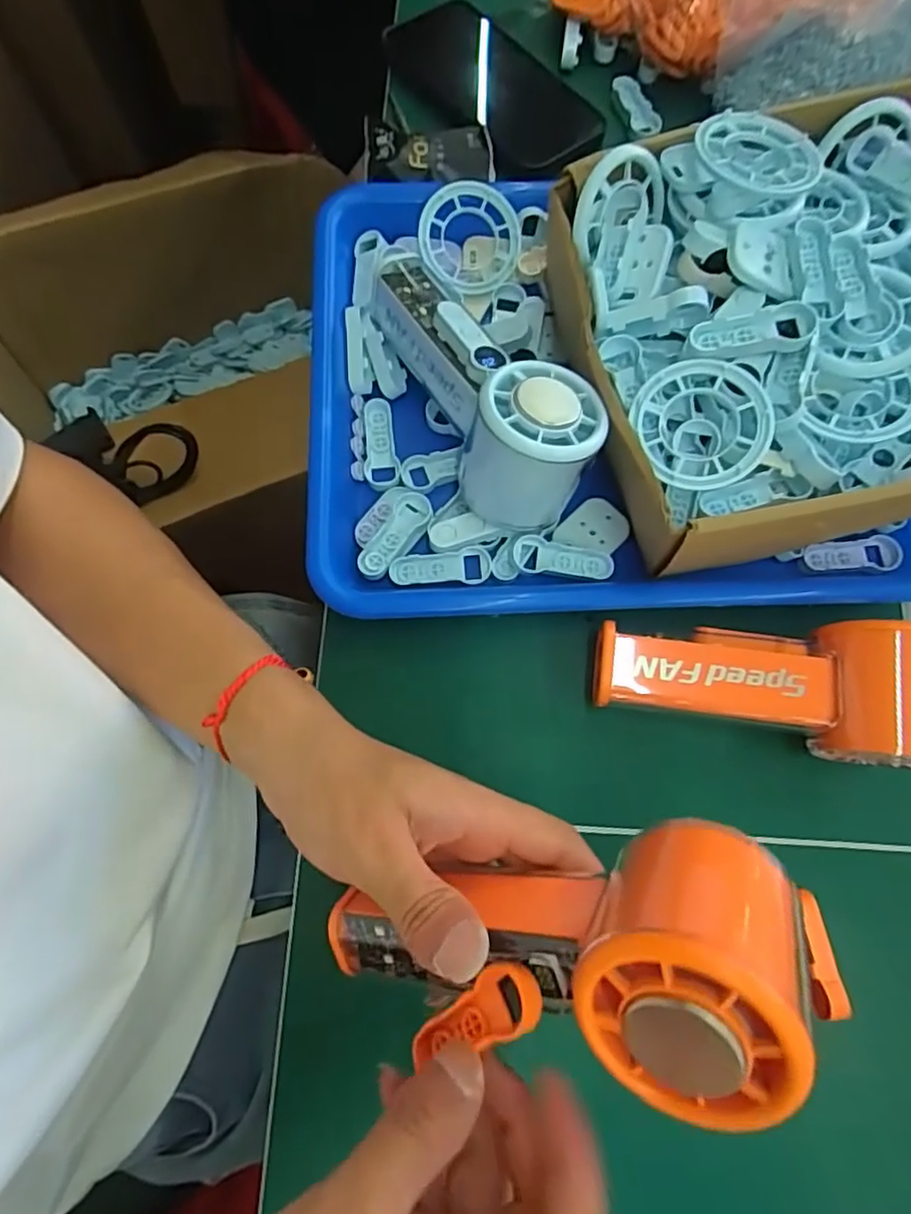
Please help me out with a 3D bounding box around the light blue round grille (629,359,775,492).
[{"bbox_3d":[0.105,-0.077,0.270,0.055,0.017,0.055,-1,83,8],"label":"light blue round grille"}]

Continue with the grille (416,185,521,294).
[{"bbox_3d":[0.008,-0.209,0.357,0.056,0.011,0.056,-2,107,-7],"label":"grille"}]

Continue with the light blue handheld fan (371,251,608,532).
[{"bbox_3d":[0.014,-0.112,0.304,0.064,0.068,0.164,-25,77,-8],"label":"light blue handheld fan"}]

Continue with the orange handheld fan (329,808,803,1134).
[{"bbox_3d":[0.028,0.111,0.201,0.154,0.049,0.068,-16,72,34],"label":"orange handheld fan"}]

